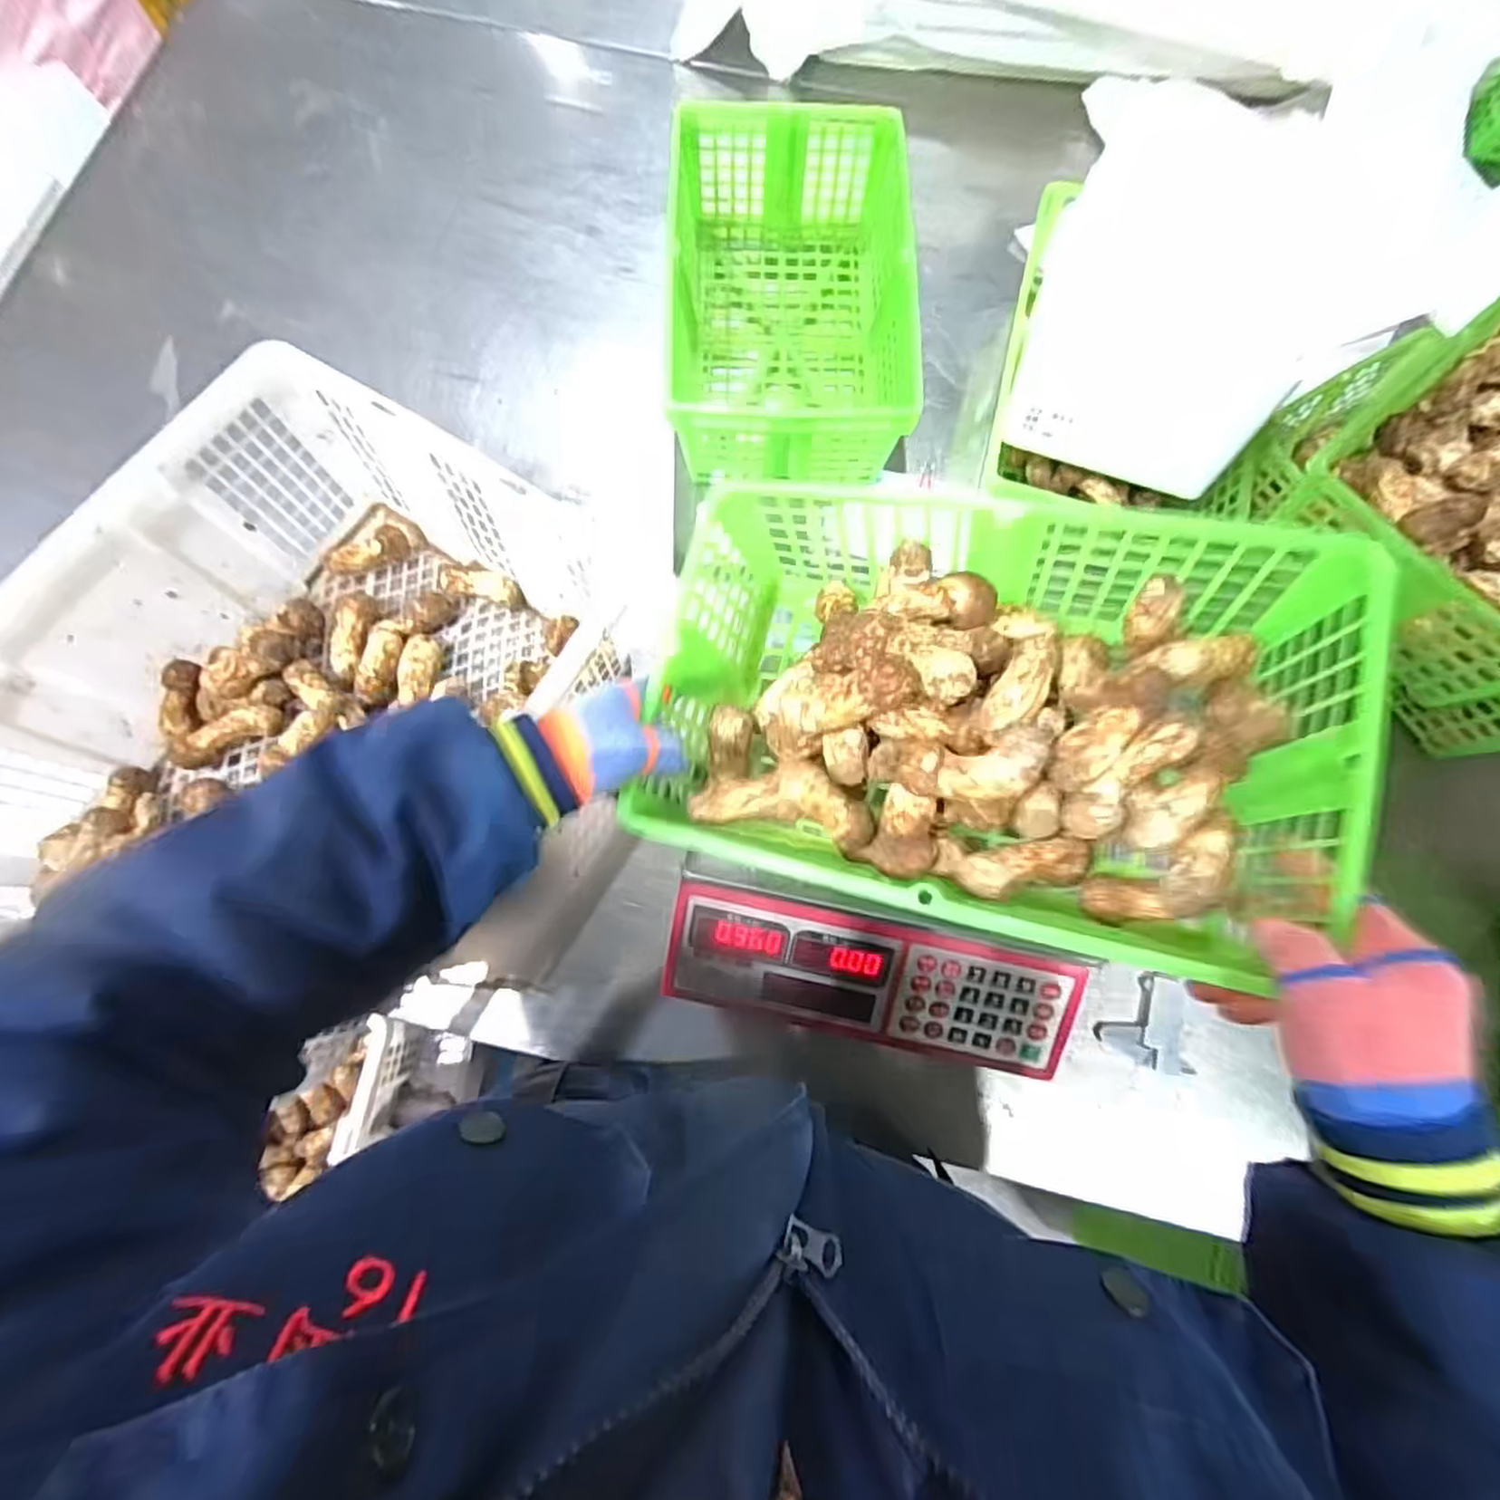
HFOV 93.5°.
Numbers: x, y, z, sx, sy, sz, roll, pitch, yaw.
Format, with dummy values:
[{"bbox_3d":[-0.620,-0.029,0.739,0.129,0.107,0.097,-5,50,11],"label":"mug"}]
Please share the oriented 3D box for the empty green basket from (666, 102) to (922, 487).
[{"bbox_3d":[0.037,-0.430,0.678,0.210,0.120,0.345,-1,75,1],"label":"empty green basket"}]

